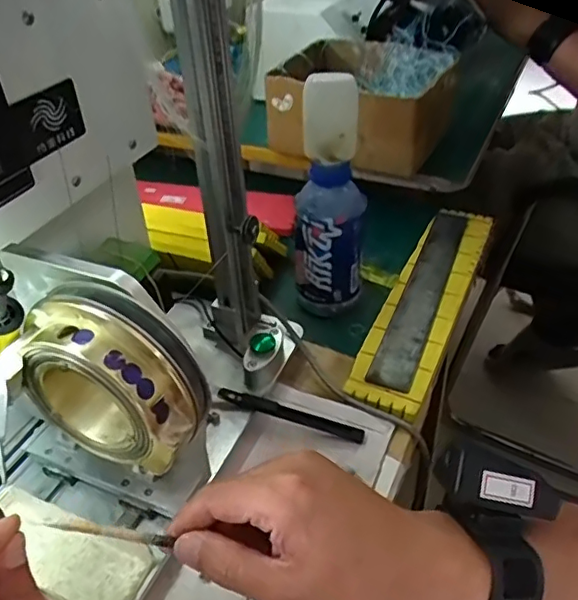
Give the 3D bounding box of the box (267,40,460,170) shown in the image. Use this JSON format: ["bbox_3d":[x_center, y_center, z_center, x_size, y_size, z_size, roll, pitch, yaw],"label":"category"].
[{"bbox_3d":[0.091,-0.251,0.724,0.201,0.106,0.154,16,42,22],"label":"box"}]

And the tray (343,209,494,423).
[{"bbox_3d":[0.150,-0.007,0.623,0.071,0.022,0.335,15,42,21],"label":"tray"}]

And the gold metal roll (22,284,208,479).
[{"bbox_3d":[-0.105,0.044,0.337,0.108,0.090,0.043,13,41,19],"label":"gold metal roll"}]

